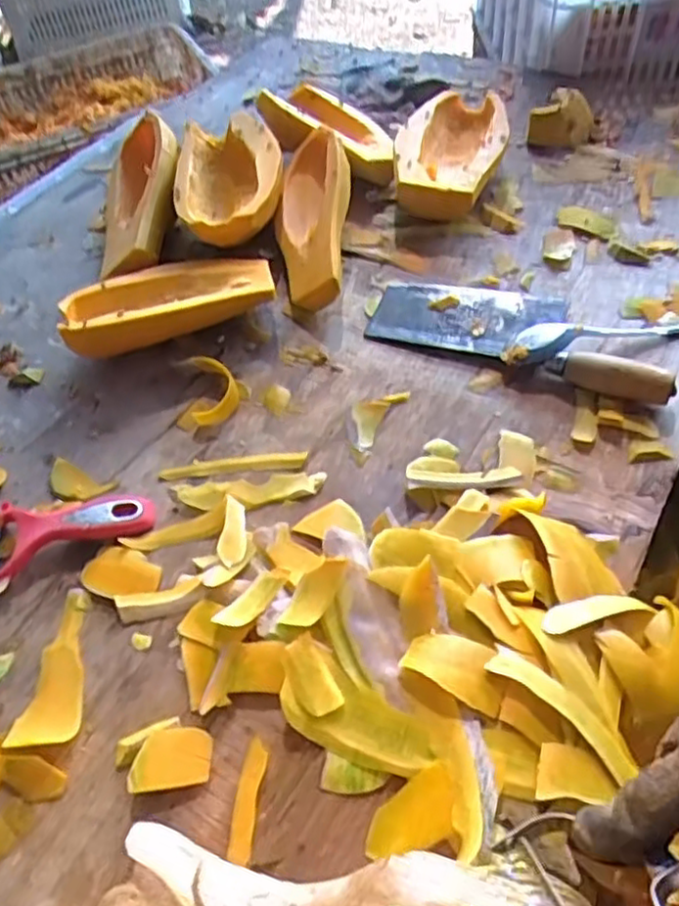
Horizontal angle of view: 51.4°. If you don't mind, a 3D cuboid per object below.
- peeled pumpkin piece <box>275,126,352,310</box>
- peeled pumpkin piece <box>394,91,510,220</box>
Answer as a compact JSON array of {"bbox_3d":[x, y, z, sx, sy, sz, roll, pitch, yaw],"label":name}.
[{"bbox_3d":[-0.026,-0.228,0.688,0.075,0.089,0.190,-4,52,3],"label":"peeled pumpkin piece"},{"bbox_3d":[0.119,-0.315,0.755,0.105,0.062,0.148,8,54,12],"label":"peeled pumpkin piece"}]

